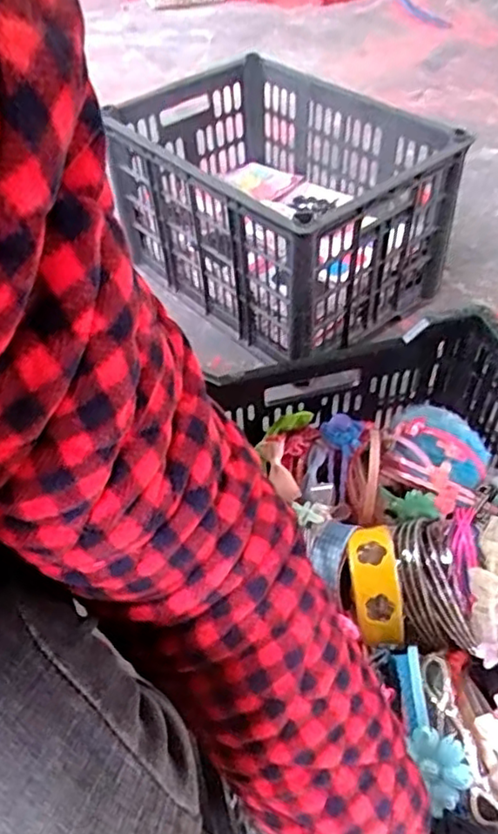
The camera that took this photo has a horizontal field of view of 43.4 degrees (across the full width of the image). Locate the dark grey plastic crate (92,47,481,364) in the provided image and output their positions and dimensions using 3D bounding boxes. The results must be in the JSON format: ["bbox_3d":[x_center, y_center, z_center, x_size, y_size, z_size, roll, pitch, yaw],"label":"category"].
[{"bbox_3d":[0.042,-0.366,1.036,0.353,0.250,0.518,-34,55,-23],"label":"dark grey plastic crate"}]

